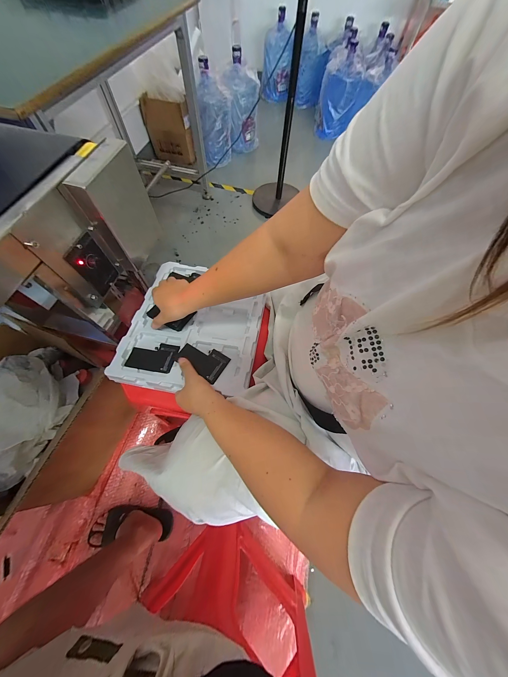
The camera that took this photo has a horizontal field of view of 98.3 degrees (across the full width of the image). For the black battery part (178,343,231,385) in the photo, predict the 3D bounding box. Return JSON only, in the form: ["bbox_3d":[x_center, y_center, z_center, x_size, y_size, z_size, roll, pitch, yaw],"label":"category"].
[{"bbox_3d":[-0.101,0.039,0.437,0.092,0.009,0.058,31,67,12],"label":"black battery part"}]

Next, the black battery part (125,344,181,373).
[{"bbox_3d":[-0.209,0.036,0.454,0.095,0.004,0.064,8,59,8],"label":"black battery part"}]

